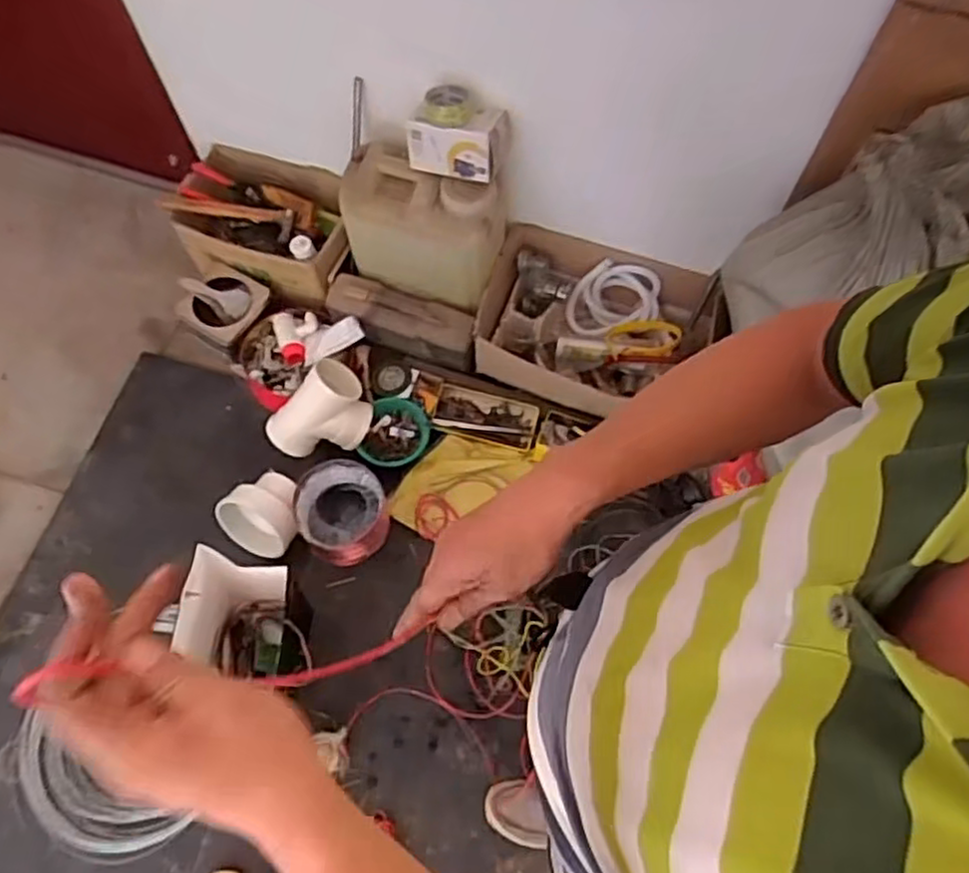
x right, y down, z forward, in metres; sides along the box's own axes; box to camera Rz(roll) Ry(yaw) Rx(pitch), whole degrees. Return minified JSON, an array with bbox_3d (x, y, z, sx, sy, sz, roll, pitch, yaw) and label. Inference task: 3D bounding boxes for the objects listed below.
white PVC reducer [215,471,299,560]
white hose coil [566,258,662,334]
[{"bbox_3d":[-0.464,0.170,1.534,0.171,0.144,0.154,-41,74,-17],"label":"white PVC reducer"},{"bbox_3d":[0.300,-0.335,1.713,0.227,0.172,0.073,-10,29,29],"label":"white hose coil"}]

